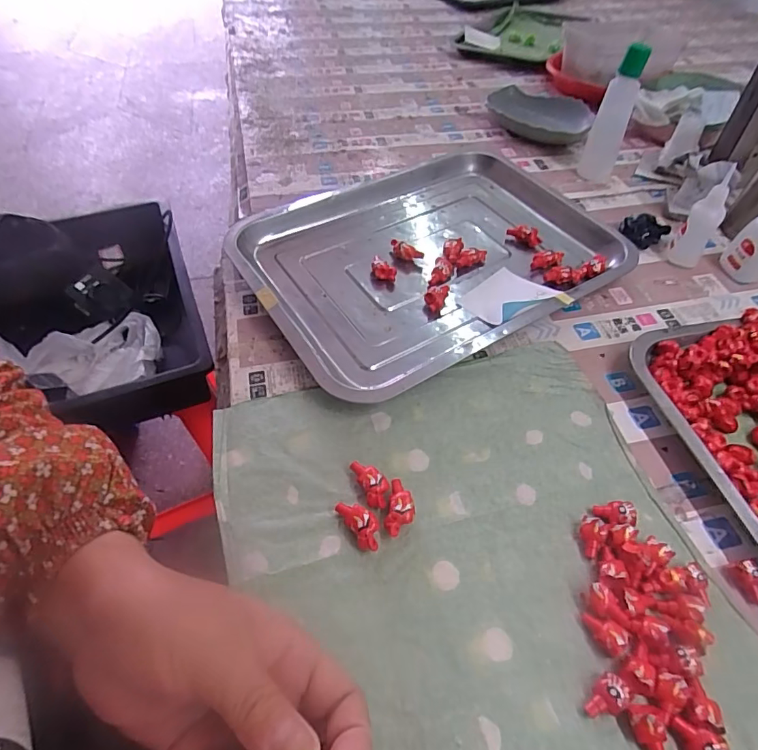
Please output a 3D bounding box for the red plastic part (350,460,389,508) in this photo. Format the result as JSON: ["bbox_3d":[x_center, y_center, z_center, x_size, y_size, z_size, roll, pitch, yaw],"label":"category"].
[{"bbox_3d":[-0.005,0.074,0.337,0.018,0.013,0.037,-21,54,-16],"label":"red plastic part"}]

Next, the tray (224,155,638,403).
[{"bbox_3d":[0.049,-0.120,0.491,0.340,0.028,0.260,-26,56,-20],"label":"tray"}]

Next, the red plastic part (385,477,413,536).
[{"bbox_3d":[0.014,0.090,0.326,0.018,0.014,0.037,9,52,7],"label":"red plastic part"}]

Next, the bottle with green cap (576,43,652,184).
[{"bbox_3d":[0.269,-0.297,0.561,0.039,0.144,0.035,19,54,14],"label":"bottle with green cap"}]

